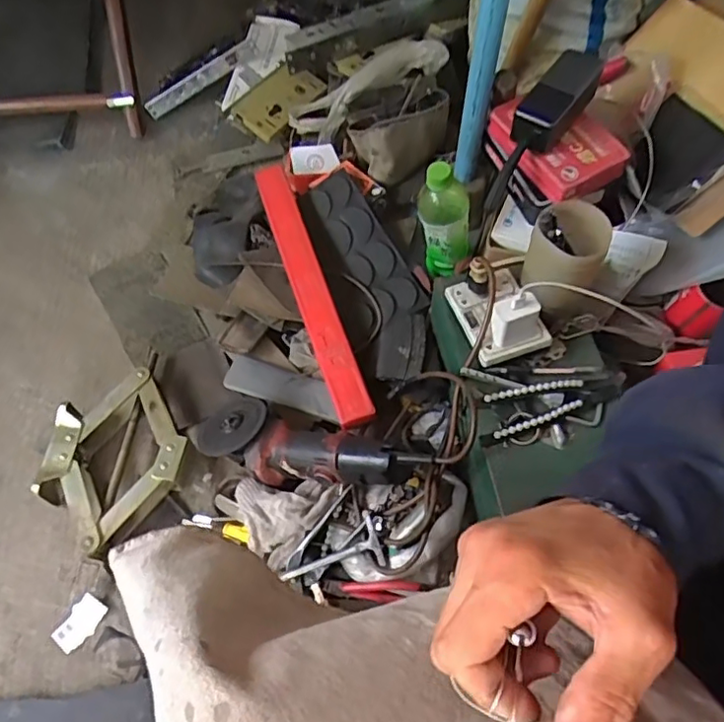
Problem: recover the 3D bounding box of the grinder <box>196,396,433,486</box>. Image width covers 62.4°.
[{"bbox_3d":[-0.064,0.107,0.726,0.307,0.081,0.094,8,60,25],"label":"grinder"}]

